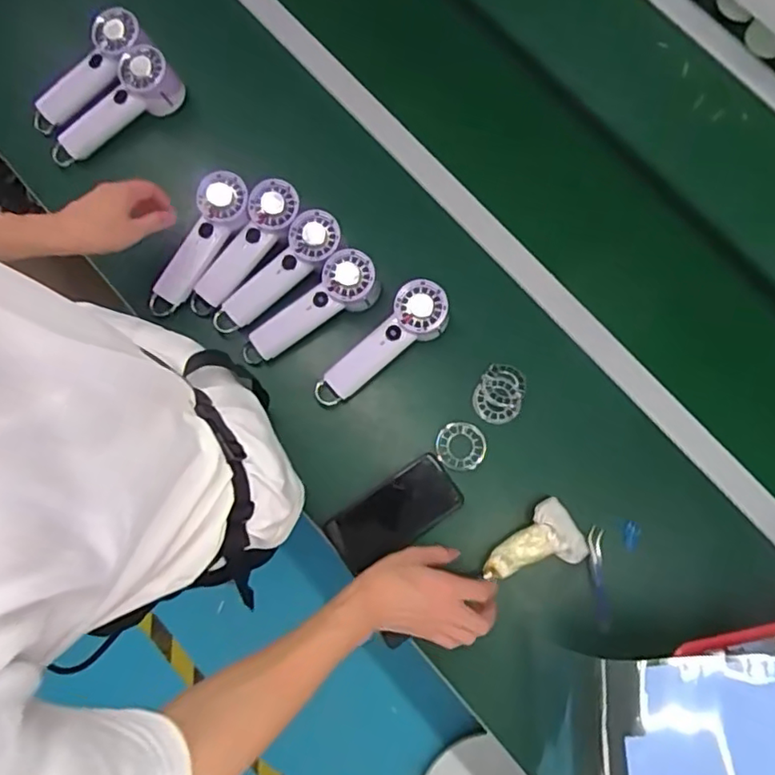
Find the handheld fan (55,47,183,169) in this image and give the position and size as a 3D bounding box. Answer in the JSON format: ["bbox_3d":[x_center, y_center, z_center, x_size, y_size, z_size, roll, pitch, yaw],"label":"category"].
[{"bbox_3d":[-0.365,-0.364,0.802,0.196,0.069,0.056,-35,81,7],"label":"handheld fan"}]

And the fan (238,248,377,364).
[{"bbox_3d":[-0.097,-0.095,0.758,0.200,0.056,0.064,-34,80,11],"label":"fan"}]

